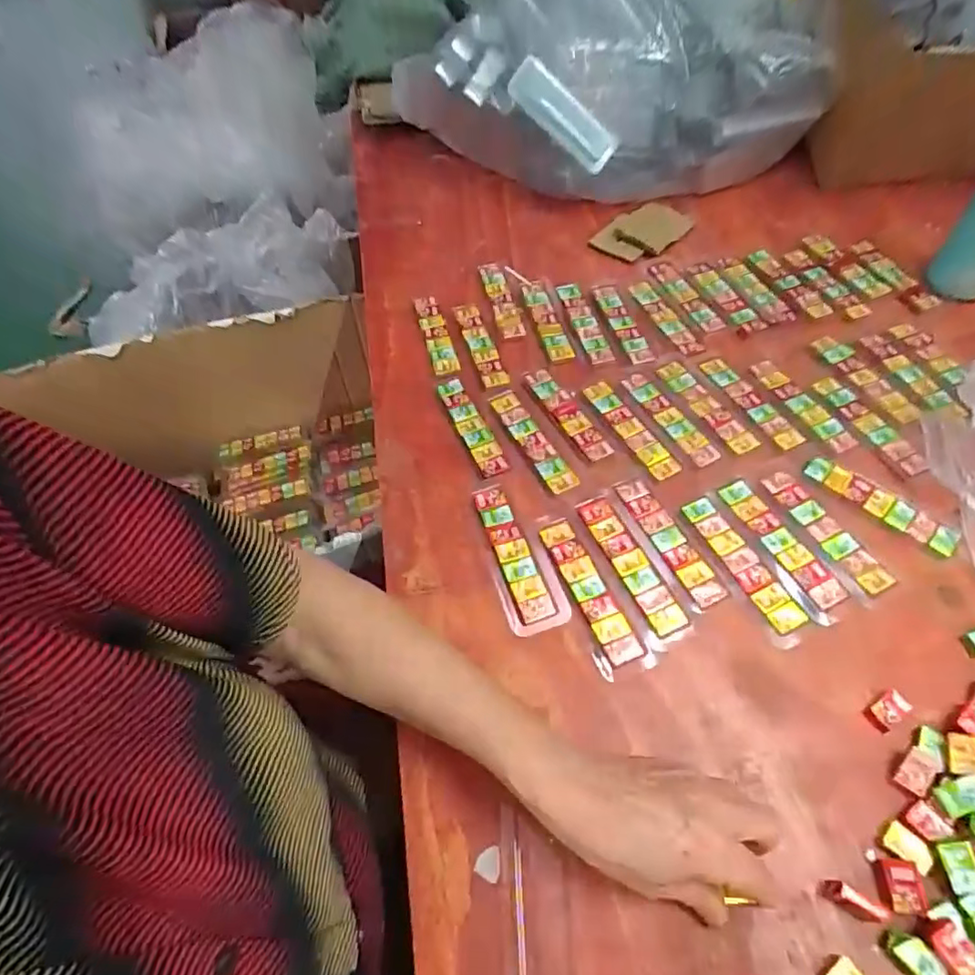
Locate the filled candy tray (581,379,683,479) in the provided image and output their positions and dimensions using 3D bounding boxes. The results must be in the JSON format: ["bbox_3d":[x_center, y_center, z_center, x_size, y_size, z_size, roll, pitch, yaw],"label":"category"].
[{"bbox_3d":[0.127,-0.054,0.514,0.024,0.004,0.119,-25,58,-13],"label":"filled candy tray"}]

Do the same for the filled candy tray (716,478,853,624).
[{"bbox_3d":[0.227,0.047,0.447,0.035,0.007,0.125,-24,58,-12],"label":"filled candy tray"}]

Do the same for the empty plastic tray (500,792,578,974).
[{"bbox_3d":[0.029,0.242,0.329,0.039,0.007,0.105,-3,56,2],"label":"empty plastic tray"}]

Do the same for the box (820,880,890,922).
[{"bbox_3d":[0.207,0.234,0.322,0.029,0.013,0.011,26,62,19],"label":"box"}]

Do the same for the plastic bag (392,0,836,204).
[{"bbox_3d":[0.137,-0.534,0.680,0.477,0.259,0.277,-6,56,0],"label":"plastic bag"}]

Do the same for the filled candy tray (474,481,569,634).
[{"bbox_3d":[0.024,0.052,0.449,0.045,0.007,0.128,-15,57,-6],"label":"filled candy tray"}]

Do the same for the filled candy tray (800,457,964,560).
[{"bbox_3d":[0.319,0.012,0.466,0.117,0.009,0.031,34,65,23],"label":"filled candy tray"}]

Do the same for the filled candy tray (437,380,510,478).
[{"bbox_3d":[-0.014,-0.057,0.519,0.025,0.006,0.116,-21,58,-10],"label":"filled candy tray"}]

